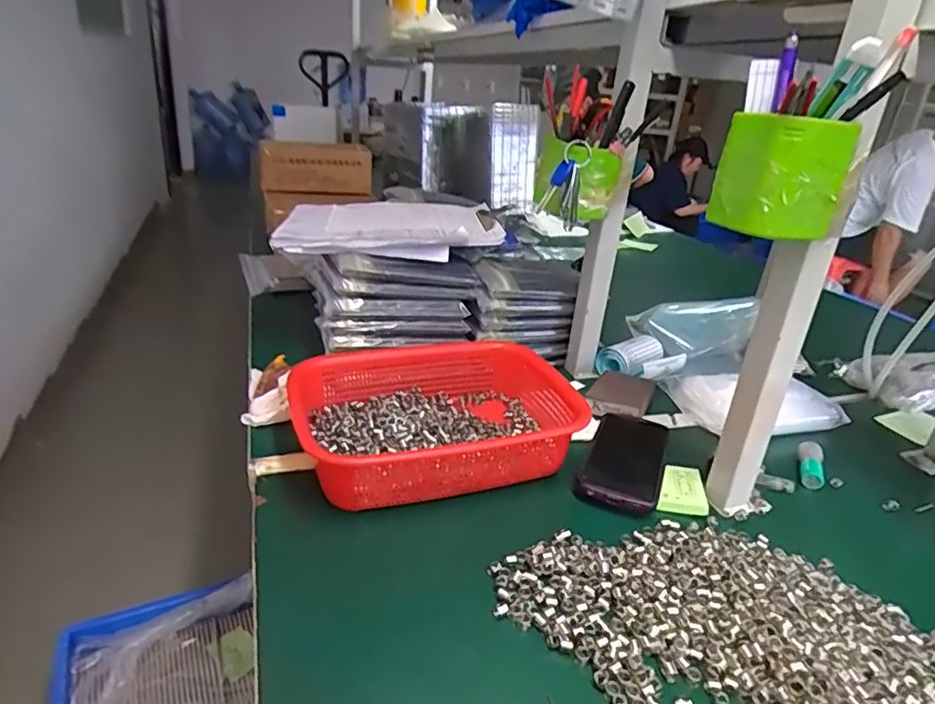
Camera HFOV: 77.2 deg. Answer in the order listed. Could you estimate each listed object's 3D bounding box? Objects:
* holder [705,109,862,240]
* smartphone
[{"bbox_3d":[0.233,-0.130,0.434,0.072,0.079,0.064,-2,26,-16],"label":"holder"},{"bbox_3d":[0.170,0.109,0.627,0.079,0.011,0.169,15,26,19],"label":"smartphone"}]

